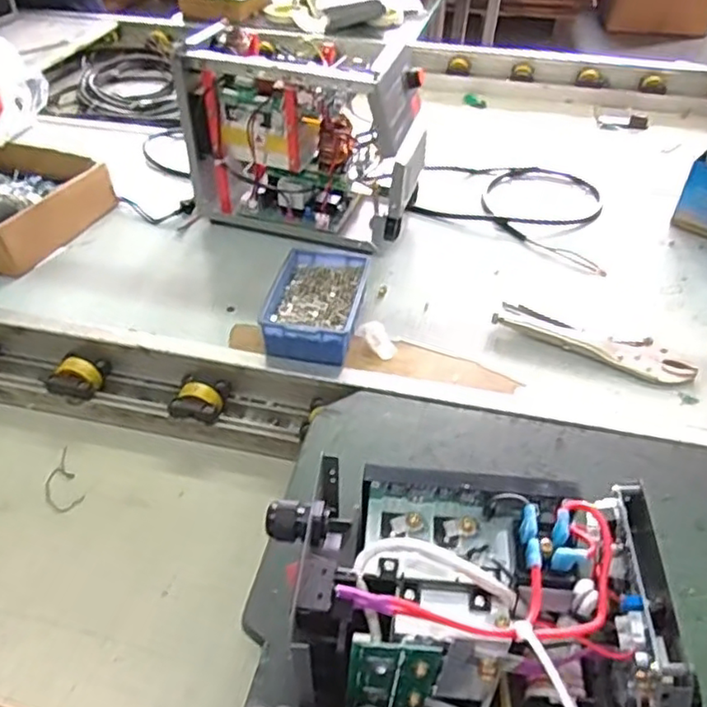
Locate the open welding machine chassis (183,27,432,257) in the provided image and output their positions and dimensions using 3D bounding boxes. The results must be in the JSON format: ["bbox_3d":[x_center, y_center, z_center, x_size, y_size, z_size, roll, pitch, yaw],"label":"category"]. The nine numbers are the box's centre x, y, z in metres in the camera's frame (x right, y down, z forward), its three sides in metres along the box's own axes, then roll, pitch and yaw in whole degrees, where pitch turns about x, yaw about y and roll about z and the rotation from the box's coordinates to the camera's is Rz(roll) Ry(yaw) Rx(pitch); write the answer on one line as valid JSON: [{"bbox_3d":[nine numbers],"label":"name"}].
[{"bbox_3d":[-0.057,-0.270,0.806,0.300,0.225,0.132,13,44,12],"label":"open welding machine chassis"}]

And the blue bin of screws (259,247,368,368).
[{"bbox_3d":[-0.040,-0.056,0.705,0.099,0.051,0.148,7,43,6],"label":"blue bin of screws"}]

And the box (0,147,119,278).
[{"bbox_3d":[-0.486,-0.208,0.851,0.236,0.060,0.287,16,45,15],"label":"box"}]

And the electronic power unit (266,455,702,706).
[{"bbox_3d":[0.065,0.162,0.377,0.218,0.148,0.116,7,43,5],"label":"electronic power unit"}]

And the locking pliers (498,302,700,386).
[{"bbox_3d":[0.267,-0.014,0.691,0.213,0.011,0.051,22,47,20],"label":"locking pliers"}]

